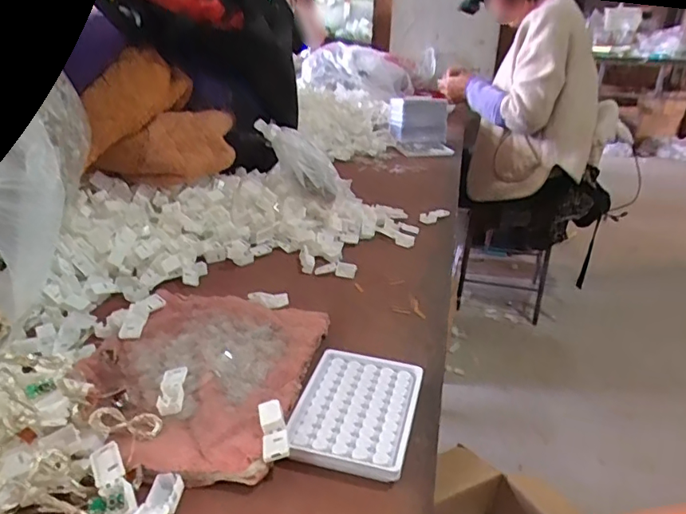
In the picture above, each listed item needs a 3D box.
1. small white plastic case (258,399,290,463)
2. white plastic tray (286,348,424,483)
[{"bbox_3d":[-0.054,0.136,0.407,0.019,0.017,0.054,-4,27,-13],"label":"small white plastic case"},{"bbox_3d":[0.011,0.127,0.450,0.095,0.015,0.130,9,27,12],"label":"white plastic tray"}]

